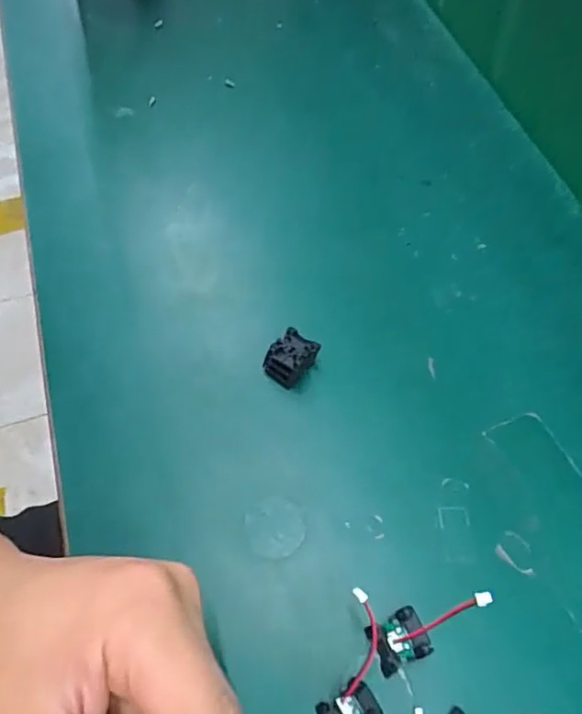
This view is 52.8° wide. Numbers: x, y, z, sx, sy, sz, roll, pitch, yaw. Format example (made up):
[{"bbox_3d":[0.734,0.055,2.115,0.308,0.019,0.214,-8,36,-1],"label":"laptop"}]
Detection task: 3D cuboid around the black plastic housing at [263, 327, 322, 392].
[{"bbox_3d":[0.000,0.001,0.318,0.020,0.022,0.026,33,66,19],"label":"black plastic housing"}]

